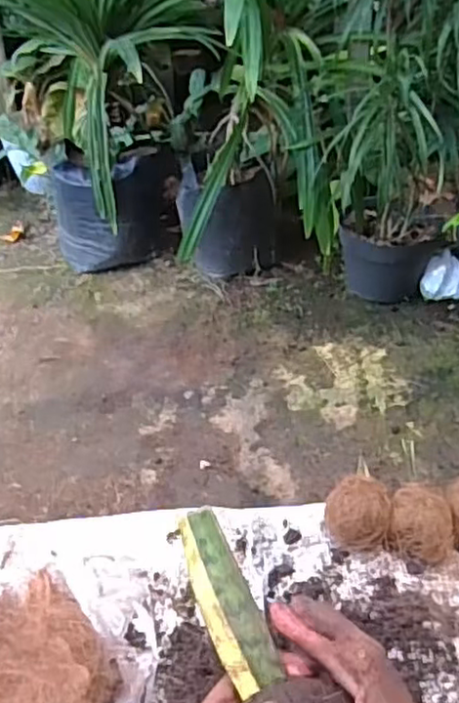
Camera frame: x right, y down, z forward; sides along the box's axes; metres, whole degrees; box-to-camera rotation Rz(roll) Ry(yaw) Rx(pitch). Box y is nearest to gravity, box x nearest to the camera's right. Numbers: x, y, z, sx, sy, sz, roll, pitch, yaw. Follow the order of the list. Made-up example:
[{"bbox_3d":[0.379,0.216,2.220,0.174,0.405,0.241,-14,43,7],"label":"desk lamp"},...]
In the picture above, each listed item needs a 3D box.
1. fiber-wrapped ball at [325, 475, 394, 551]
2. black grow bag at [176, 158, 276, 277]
[{"bbox_3d":[0.187,0.240,0.965,0.090,0.089,0.091,-2,36,1],"label":"fiber-wrapped ball"},{"bbox_3d":[-0.007,-0.312,1.563,0.223,0.228,0.211,-11,40,-9],"label":"black grow bag"}]

